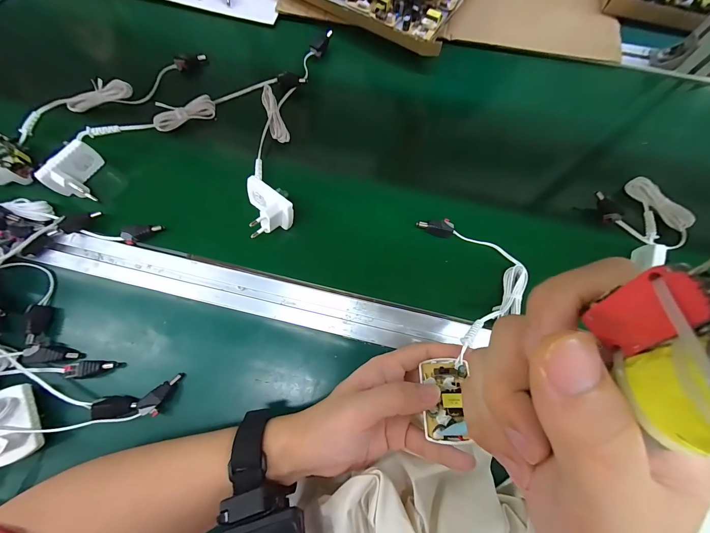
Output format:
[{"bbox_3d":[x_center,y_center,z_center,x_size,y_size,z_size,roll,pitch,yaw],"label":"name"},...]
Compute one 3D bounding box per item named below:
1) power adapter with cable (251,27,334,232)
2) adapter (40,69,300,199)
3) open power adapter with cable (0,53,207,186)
[{"bbox_3d":[-0.083,-0.176,0.360,0.063,0.052,0.303,6,72,2],"label":"power adapter with cable"},{"bbox_3d":[-0.209,-0.179,0.355,0.305,0.041,0.055,-37,76,-11],"label":"adapter"},{"bbox_3d":[-0.324,-0.194,0.355,0.269,0.041,0.067,-40,77,-12],"label":"open power adapter with cable"}]

